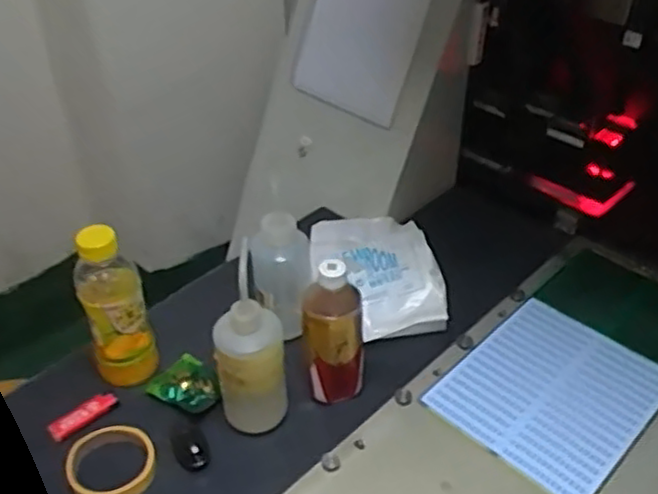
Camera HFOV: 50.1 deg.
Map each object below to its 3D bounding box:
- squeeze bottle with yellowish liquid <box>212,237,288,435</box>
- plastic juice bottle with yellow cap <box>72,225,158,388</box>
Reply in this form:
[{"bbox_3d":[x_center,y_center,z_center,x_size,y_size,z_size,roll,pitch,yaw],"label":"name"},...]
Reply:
[{"bbox_3d":[-0.088,0.113,0.765,0.075,0.185,0.085,-9,40,-9],"label":"squeeze bottle with yellowish liquid"},{"bbox_3d":[-0.246,0.070,0.809,0.072,0.206,0.057,-19,42,-20],"label":"plastic juice bottle with yellow cap"}]

